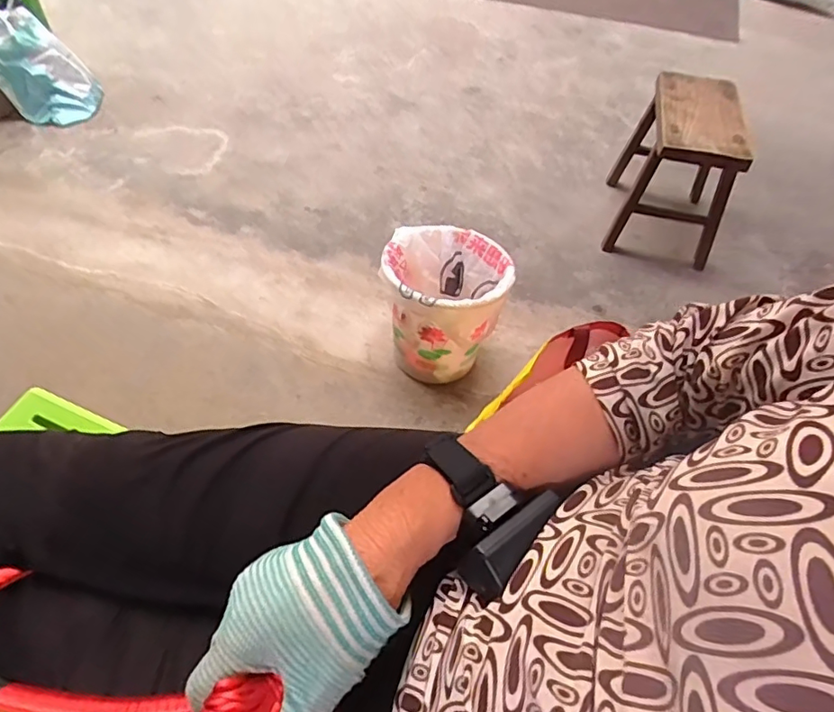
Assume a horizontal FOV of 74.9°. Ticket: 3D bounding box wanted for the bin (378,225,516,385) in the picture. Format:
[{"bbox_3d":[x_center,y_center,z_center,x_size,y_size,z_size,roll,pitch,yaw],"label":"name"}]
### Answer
[{"bbox_3d":[0.043,-0.087,1.032,0.217,0.256,0.218,-3,52,-6],"label":"bin"}]

